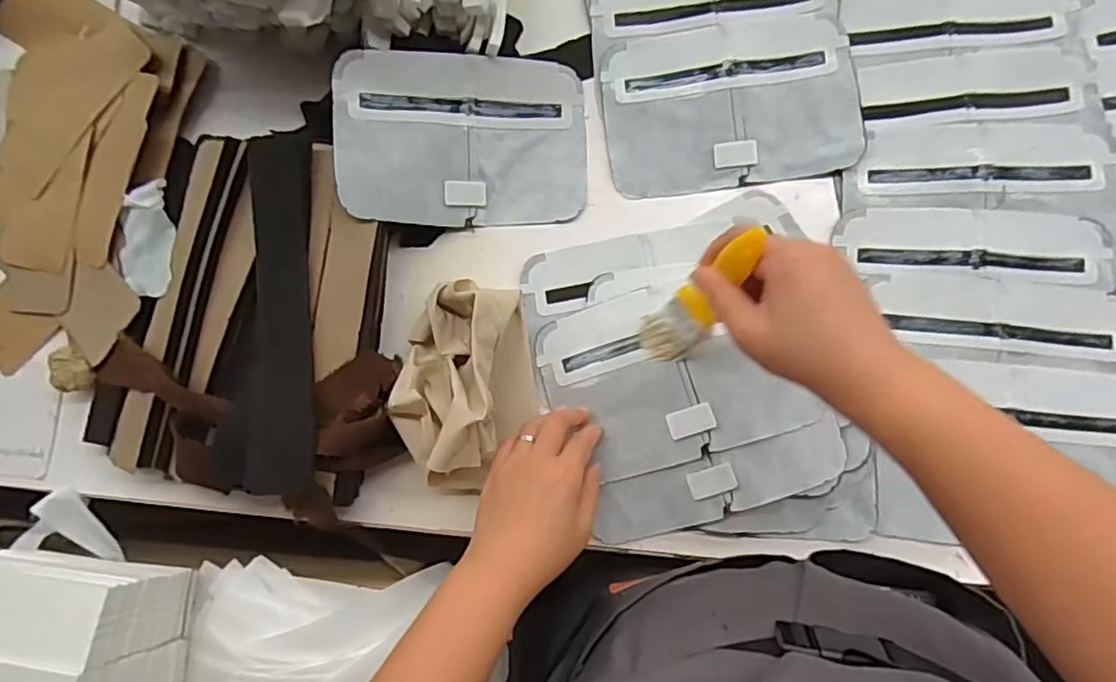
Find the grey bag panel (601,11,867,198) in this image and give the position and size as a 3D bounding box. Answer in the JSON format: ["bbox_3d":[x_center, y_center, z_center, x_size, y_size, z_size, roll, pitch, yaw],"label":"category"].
[{"bbox_3d":[0.136,-0.189,0.501,0.193,0.014,0.128,-7,83,4],"label":"grey bag panel"}]

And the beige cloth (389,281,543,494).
[{"bbox_3d":[-0.070,0.031,0.461,0.098,0.067,0.147,-7,83,4],"label":"beige cloth"}]

